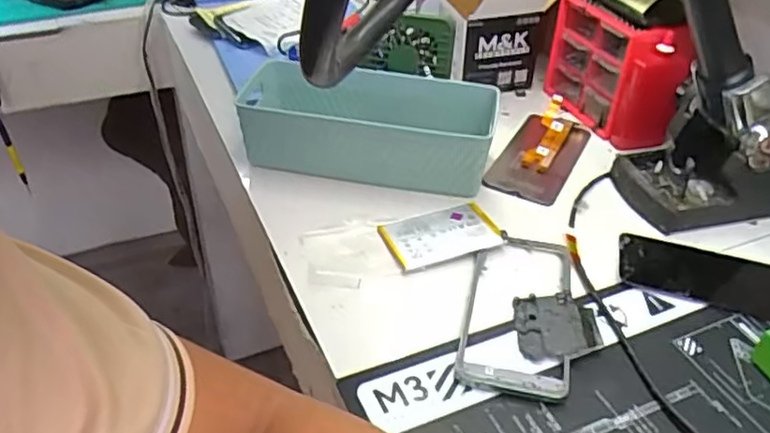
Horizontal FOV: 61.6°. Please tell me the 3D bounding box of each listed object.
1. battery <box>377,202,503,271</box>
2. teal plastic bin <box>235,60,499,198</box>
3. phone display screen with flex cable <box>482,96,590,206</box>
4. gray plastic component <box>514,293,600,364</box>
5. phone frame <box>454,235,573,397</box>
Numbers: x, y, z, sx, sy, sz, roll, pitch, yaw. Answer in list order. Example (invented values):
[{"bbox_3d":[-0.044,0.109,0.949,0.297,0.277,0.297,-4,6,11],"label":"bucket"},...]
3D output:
[{"bbox_3d":[0.048,0.015,0.549,0.094,0.007,0.058,-15,42,-19],"label":"battery"},{"bbox_3d":[-0.021,-0.088,0.632,0.233,0.077,0.109,6,39,6],"label":"teal plastic bin"},{"bbox_3d":[0.160,-0.072,0.664,0.075,0.017,0.178,18,42,21],"label":"phone display screen with flex cable"},{"bbox_3d":[0.126,0.080,0.473,0.058,0.013,0.061,2,39,1],"label":"gray plastic component"},{"bbox_3d":[0.102,0.067,0.488,0.078,0.010,0.163,9,39,10],"label":"phone frame"}]

